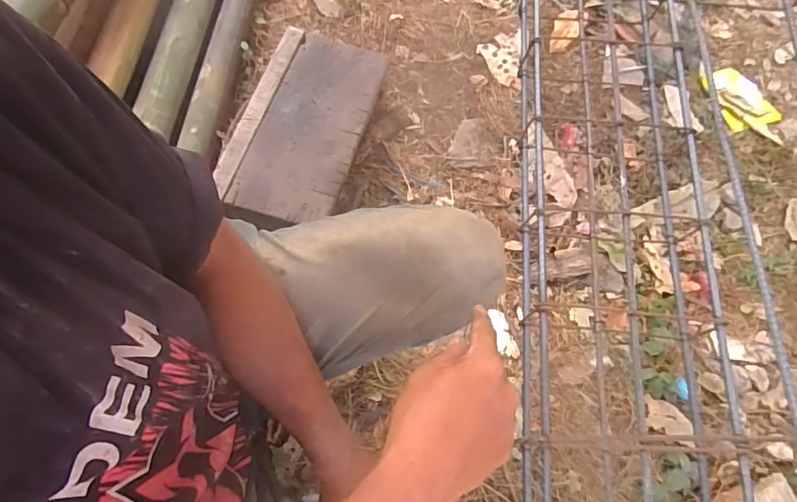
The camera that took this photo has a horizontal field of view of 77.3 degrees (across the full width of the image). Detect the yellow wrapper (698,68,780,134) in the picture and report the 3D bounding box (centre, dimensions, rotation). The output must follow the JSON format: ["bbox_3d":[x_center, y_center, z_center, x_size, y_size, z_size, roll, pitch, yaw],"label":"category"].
[{"bbox_3d":[0.683,-0.307,1.001,0.097,0.009,0.142,-17,72,-7],"label":"yellow wrapper"}]

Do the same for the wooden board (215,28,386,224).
[{"bbox_3d":[-0.153,-0.212,0.804,0.190,0.033,0.354,17,71,5],"label":"wooden board"}]

